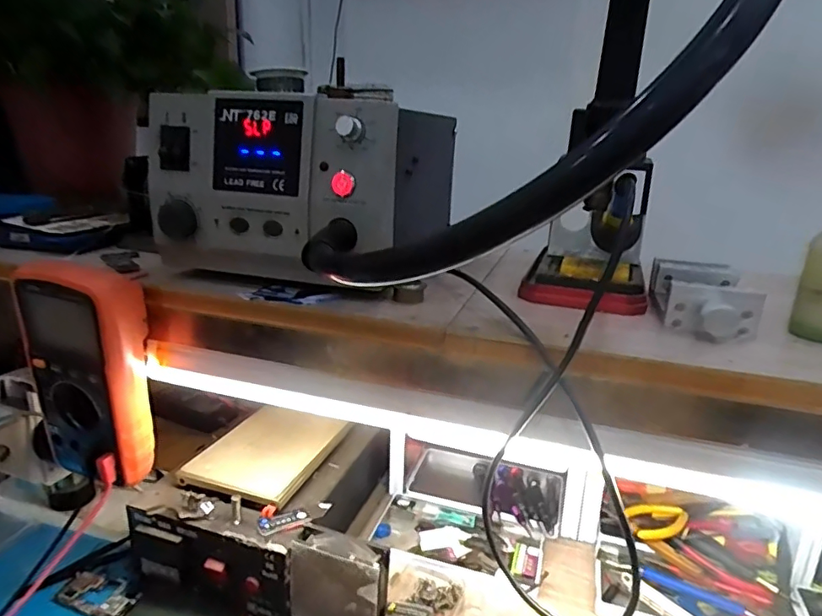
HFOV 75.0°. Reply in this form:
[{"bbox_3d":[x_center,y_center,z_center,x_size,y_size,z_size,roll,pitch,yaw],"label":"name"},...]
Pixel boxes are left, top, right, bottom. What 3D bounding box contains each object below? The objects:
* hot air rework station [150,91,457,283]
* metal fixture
[{"bbox_3d":[-0.072,-0.112,0.472,0.196,0.118,0.222,6,18,13],"label":"hot air rework station"},{"bbox_3d":[0.207,-0.007,0.383,0.062,0.035,0.094,6,18,13],"label":"metal fixture"}]

